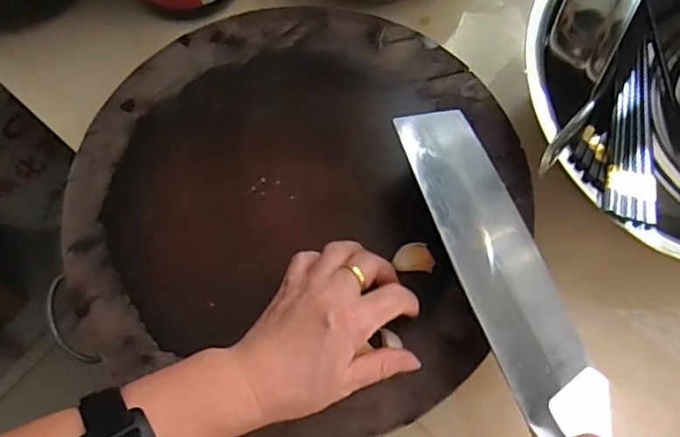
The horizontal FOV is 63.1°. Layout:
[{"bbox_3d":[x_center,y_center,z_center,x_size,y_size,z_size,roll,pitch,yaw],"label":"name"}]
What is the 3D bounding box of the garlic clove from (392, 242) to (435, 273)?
[{"bbox_3d":[0.057,0.030,0.424,0.030,0.009,0.022,-2,77,-1],"label":"garlic clove"}]

